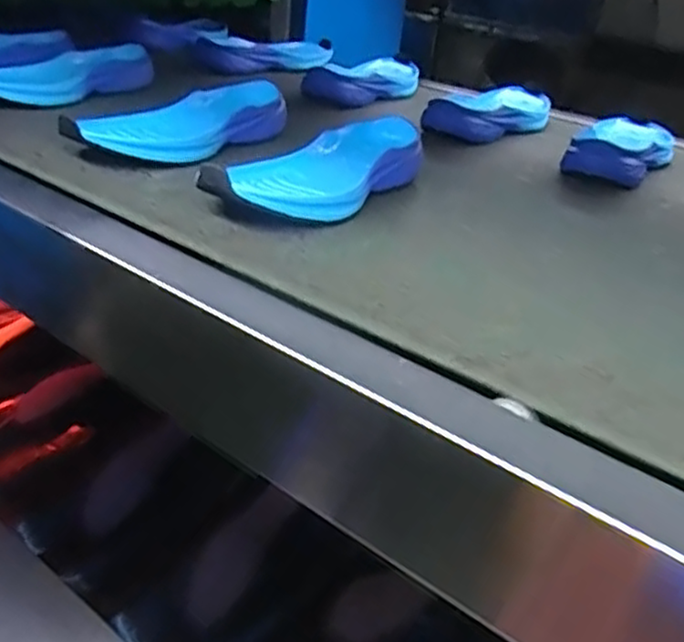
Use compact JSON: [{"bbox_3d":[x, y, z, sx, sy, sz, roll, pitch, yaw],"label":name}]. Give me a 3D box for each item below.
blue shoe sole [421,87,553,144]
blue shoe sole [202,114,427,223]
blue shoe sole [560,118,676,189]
[{"bbox_3d":[0.203,-0.273,0.925,0.095,0.039,0.274,25,34,30],"label":"blue shoe sole"},{"bbox_3d":[-0.016,-0.129,0.603,0.088,0.043,0.231,12,30,25],"label":"blue shoe sole"},{"bbox_3d":[0.326,-0.201,0.818,0.097,0.040,0.252,19,32,22],"label":"blue shoe sole"}]

